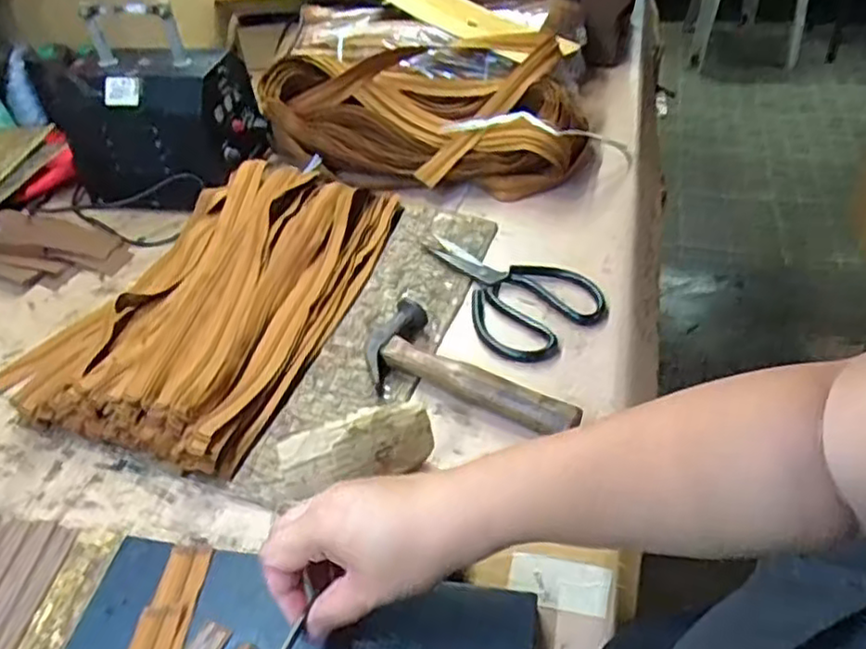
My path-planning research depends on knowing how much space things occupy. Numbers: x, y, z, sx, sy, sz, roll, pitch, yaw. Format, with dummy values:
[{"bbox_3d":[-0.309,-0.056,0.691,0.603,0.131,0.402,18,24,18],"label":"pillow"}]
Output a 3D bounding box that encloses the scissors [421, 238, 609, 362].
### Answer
[{"bbox_3d":[0.074,-0.043,0.692,0.127,0.009,0.198,-25,46,-19],"label":"scissors"}]

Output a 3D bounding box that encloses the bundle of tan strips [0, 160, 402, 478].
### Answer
[{"bbox_3d":[-0.220,-0.043,0.699,0.273,0.053,0.389,12,46,19],"label":"bundle of tan strips"}]

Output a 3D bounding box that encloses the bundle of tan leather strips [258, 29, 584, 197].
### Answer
[{"bbox_3d":[-0.010,-0.257,0.854,0.384,0.112,0.181,2,44,9],"label":"bundle of tan leather strips"}]

